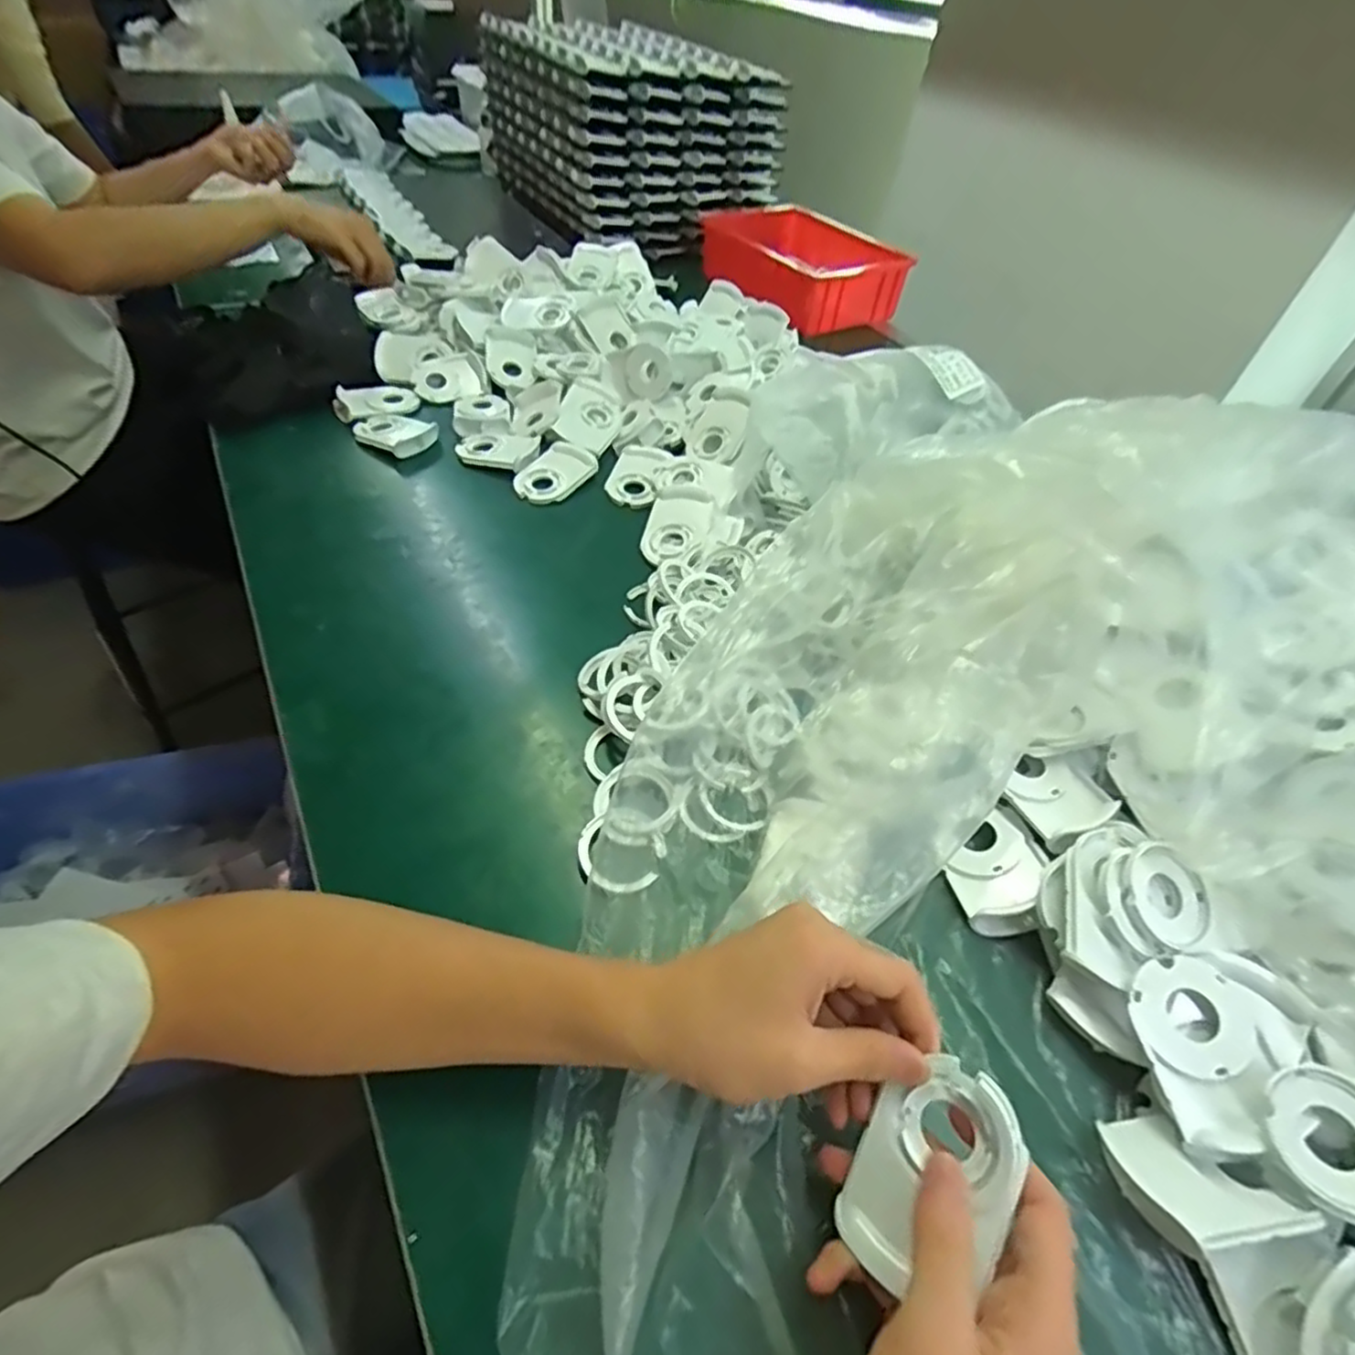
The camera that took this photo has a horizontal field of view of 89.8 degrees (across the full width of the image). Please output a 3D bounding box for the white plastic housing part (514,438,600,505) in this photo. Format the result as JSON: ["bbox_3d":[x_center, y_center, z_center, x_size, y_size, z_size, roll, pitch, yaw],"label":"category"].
[{"bbox_3d":[-0.118,-0.200,0.662,0.053,0.014,0.087,30,51,19],"label":"white plastic housing part"}]

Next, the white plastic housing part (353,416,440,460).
[{"bbox_3d":[-0.283,-0.247,0.688,0.069,0.017,0.058,25,50,16],"label":"white plastic housing part"}]

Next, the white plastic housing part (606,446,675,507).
[{"bbox_3d":[-0.038,-0.201,0.672,0.059,0.018,0.077,13,47,5],"label":"white plastic housing part"}]

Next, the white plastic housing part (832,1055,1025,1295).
[{"bbox_3d":[0.100,0.195,0.268,0.054,0.008,0.083,21,80,46],"label":"white plastic housing part"}]

